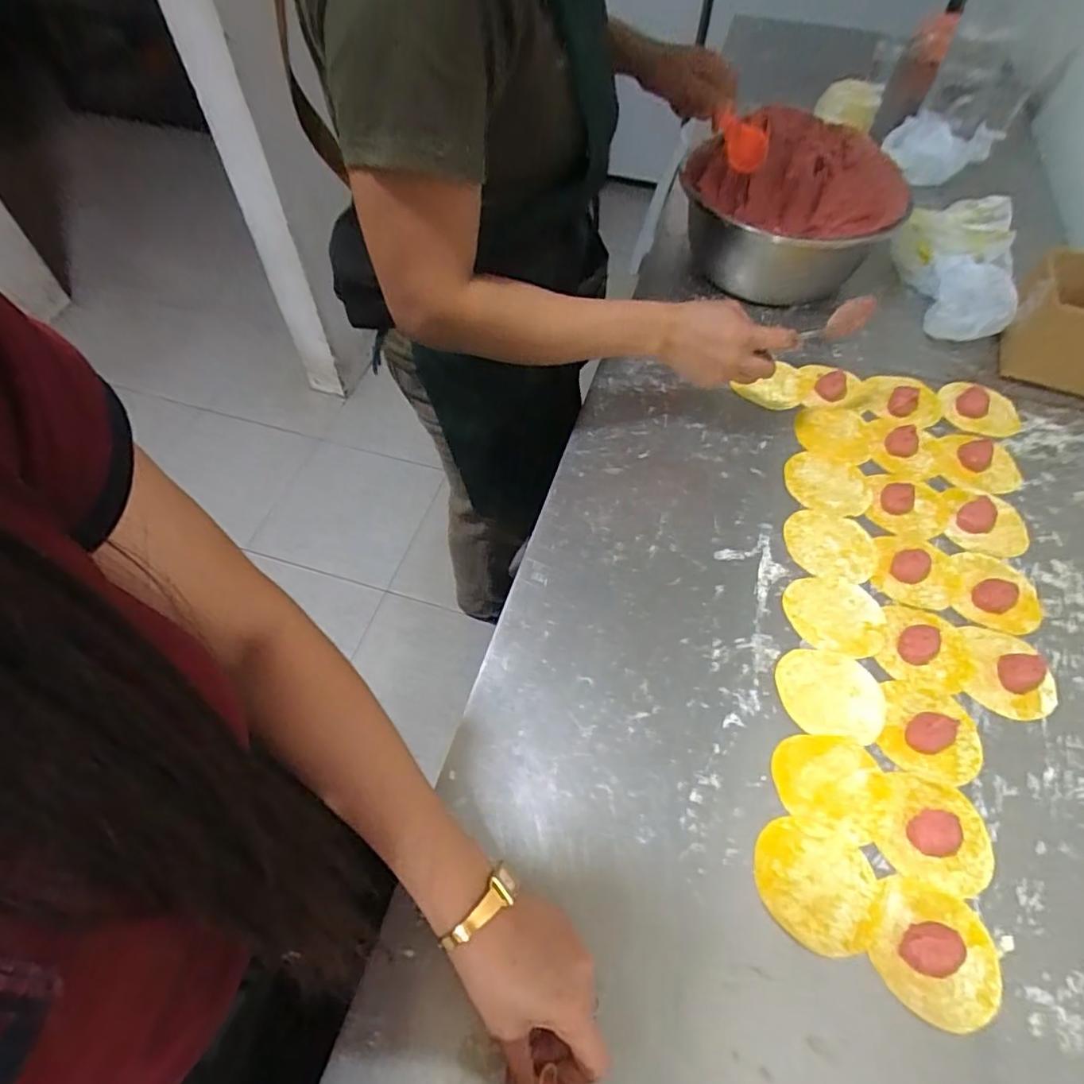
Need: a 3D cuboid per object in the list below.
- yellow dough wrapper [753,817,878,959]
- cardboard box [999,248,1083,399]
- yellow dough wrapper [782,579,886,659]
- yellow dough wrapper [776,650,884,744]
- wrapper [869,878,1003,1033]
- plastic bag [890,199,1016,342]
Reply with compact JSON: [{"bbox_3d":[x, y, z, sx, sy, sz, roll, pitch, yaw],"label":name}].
[{"bbox_3d":[0.201,0.250,0.451,0.084,0.004,0.079,25,61,15],"label":"yellow dough wrapper"},{"bbox_3d":[0.644,-0.264,0.726,0.144,0.092,0.160,26,61,16],"label":"cardboard box"},{"bbox_3d":[0.273,0.069,0.572,0.089,0.005,0.076,9,58,6],"label":"yellow dough wrapper"},{"bbox_3d":[0.250,0.132,0.531,0.088,0.004,0.076,11,58,7],"label":"yellow dough wrapper"},{"bbox_3d":[0.277,0.282,0.419,0.079,0.022,0.082,0,58,0],"label":"wrapper"},{"bbox_3d":[0.532,-0.356,0.794,0.142,0.089,0.189,7,58,4],"label":"plastic bag"}]

